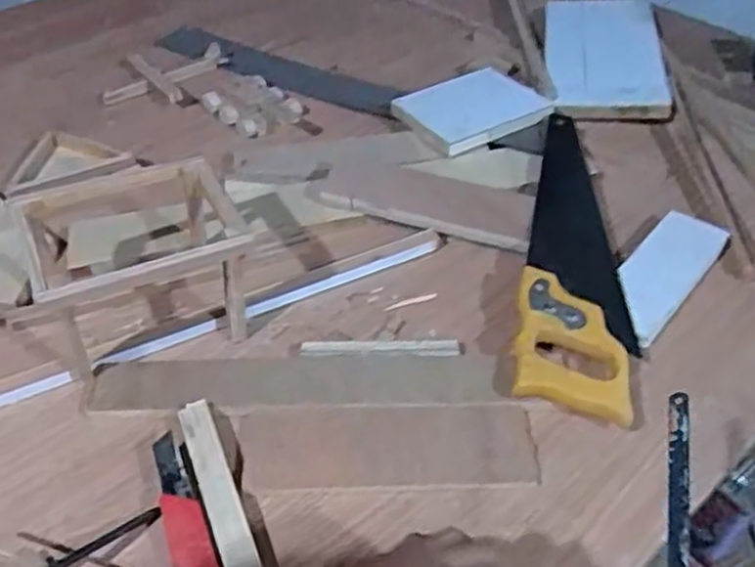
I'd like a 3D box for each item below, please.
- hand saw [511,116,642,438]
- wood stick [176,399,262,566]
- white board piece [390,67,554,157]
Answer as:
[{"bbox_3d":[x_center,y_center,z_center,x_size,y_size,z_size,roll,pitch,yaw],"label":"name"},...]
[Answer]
[{"bbox_3d":[0.203,-0.042,0.730,0.099,0.034,0.412,9,47,11],"label":"hand saw"},{"bbox_3d":[-0.089,0.205,0.503,0.026,0.019,0.308,-19,48,-16],"label":"wood stick"},{"bbox_3d":[0.116,-0.217,0.896,0.171,0.014,0.140,-22,49,-18],"label":"white board piece"}]

